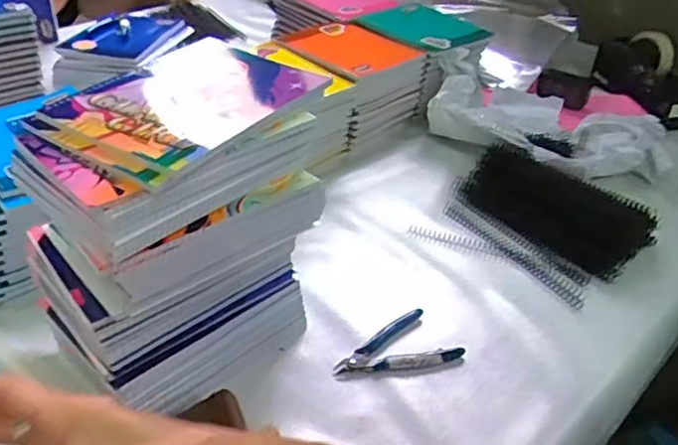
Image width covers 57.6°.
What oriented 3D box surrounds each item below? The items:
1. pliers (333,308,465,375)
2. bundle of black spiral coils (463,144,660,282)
[{"bbox_3d":[0.055,0.129,0.608,0.117,0.010,0.073,-19,40,-29],"label":"pliers"},{"bbox_3d":[0.280,-0.024,0.804,0.122,0.054,0.231,-25,43,-35],"label":"bundle of black spiral coils"}]

